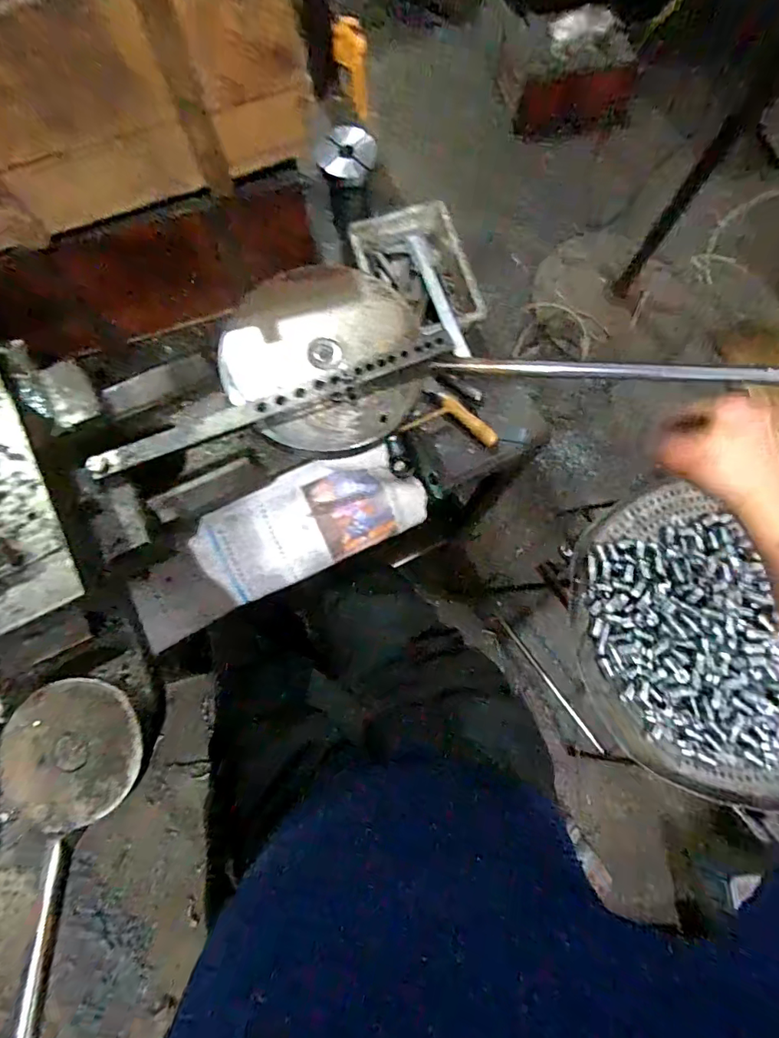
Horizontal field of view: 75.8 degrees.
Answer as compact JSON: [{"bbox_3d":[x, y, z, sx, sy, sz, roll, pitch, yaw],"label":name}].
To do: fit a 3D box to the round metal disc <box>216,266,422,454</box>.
[{"bbox_3d":[-0.065,-0.154,0.469,0.179,0.018,0.182,0,78,0],"label":"round metal disc"}]

